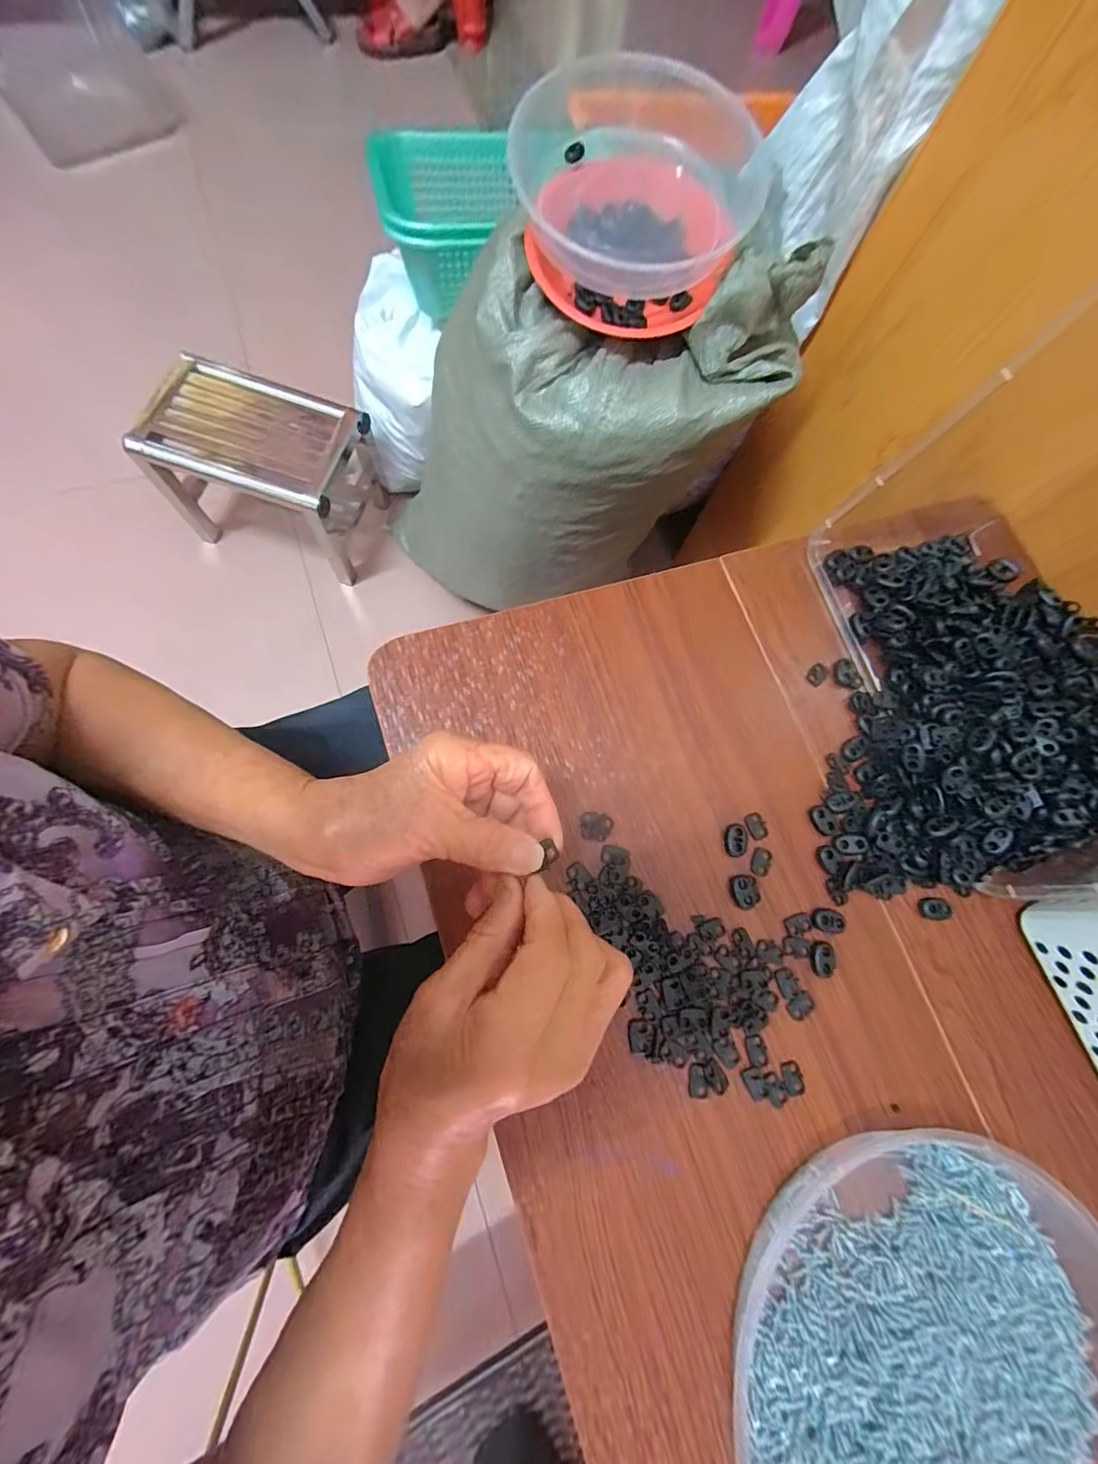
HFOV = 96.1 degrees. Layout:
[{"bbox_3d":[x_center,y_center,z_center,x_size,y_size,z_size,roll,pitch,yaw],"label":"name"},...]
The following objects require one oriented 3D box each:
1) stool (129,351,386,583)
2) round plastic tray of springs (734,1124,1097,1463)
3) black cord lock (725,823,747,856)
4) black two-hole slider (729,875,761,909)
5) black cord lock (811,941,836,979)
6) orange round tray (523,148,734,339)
[{"bbox_3d":[-0.462,-0.431,0.833,0.311,0.212,0.215,13,75,-3],"label":"stool"},{"bbox_3d":[0.214,0.347,0.249,0.212,0.032,0.227,39,77,8],"label":"round plastic tray of springs"},{"bbox_3d":[0.128,0.074,0.337,0.014,0.006,0.022,14,75,-3],"label":"black cord lock"},{"bbox_3d":[0.131,0.106,0.329,0.019,0.004,0.021,-10,77,-9],"label":"black two-hole slider"},{"bbox_3d":[0.180,0.149,0.322,0.015,0.004,0.022,-3,76,-7],"label":"black cord lock"},{"bbox_3d":[0.076,-0.467,0.473,0.181,0.047,0.185,2,75,-6],"label":"orange round tray"}]

